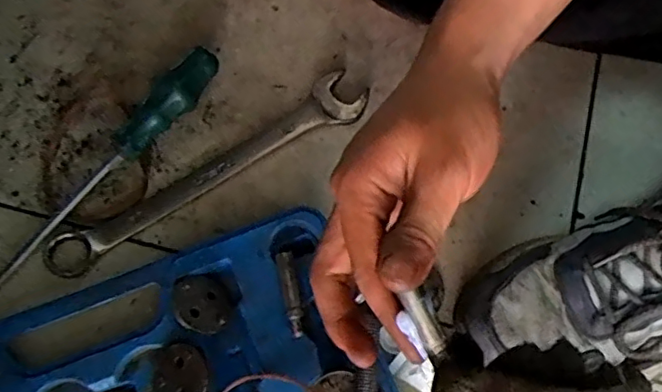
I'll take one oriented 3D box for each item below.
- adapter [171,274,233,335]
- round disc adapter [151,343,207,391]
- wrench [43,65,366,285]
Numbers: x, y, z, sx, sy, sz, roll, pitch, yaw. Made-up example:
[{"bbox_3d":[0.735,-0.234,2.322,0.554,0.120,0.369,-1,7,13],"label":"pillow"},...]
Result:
[{"bbox_3d":[-0.083,0.071,0.390,0.038,0.020,0.038,0,74,-1],"label":"adapter"},{"bbox_3d":[-0.094,0.112,0.364,0.042,0.004,0.039,-8,74,29],"label":"round disc adapter"},{"bbox_3d":[-0.088,-0.020,0.433,0.253,0.011,0.041,-30,77,-9],"label":"wrench"}]

